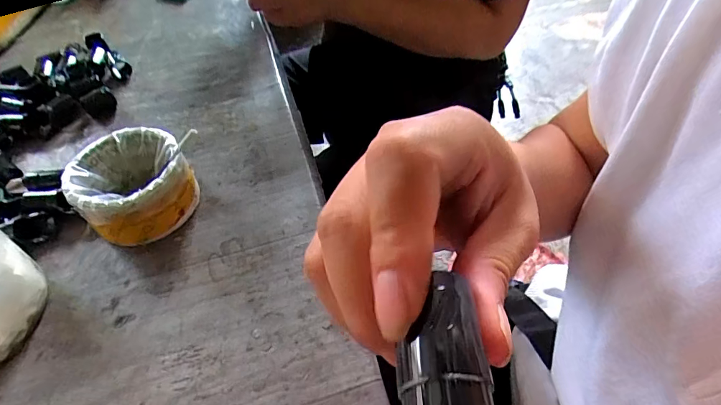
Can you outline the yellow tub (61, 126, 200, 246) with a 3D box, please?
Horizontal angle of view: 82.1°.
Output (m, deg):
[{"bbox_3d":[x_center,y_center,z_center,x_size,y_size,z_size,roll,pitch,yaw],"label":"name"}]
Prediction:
[{"bbox_3d":[-0.180,-0.014,0.338,0.086,0.051,0.079,-2,50,3],"label":"yellow tub"}]

